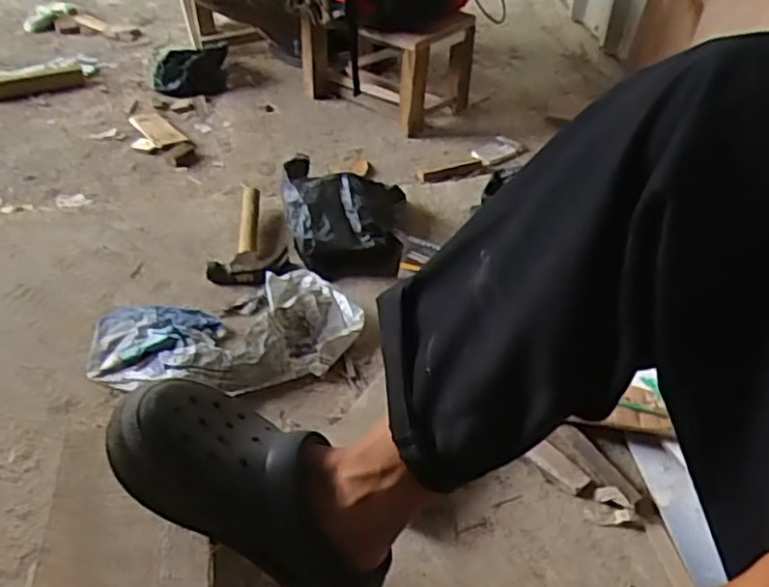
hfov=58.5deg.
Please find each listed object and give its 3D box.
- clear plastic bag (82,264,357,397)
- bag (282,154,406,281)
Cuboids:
[{"bbox_3d":[-0.218,0.054,0.951,0.373,0.047,0.192,-8,42,-9],"label":"clear plastic bag"},{"bbox_3d":[-0.071,-0.120,1.133,0.199,0.120,0.202,2,41,2],"label":"bag"}]

